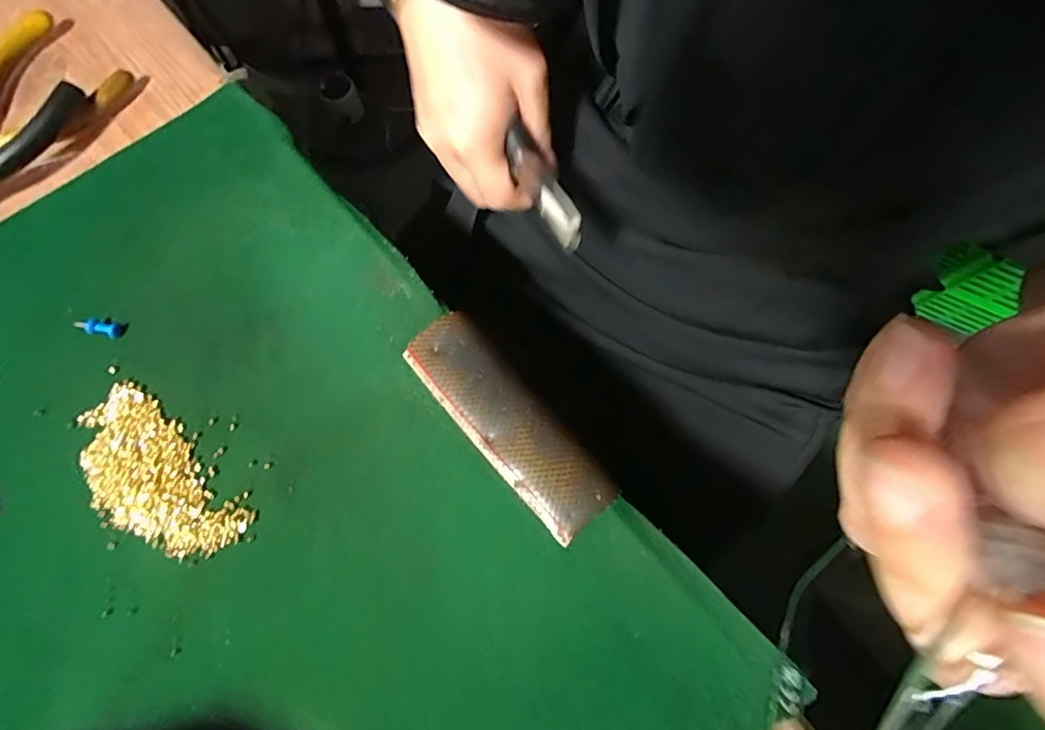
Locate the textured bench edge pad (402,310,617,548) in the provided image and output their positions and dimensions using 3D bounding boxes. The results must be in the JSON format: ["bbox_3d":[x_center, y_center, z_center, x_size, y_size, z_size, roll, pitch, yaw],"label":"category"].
[{"bbox_3d":[-0.008,0.026,0.240,0.036,0.006,0.117,-39,77,-12],"label":"textured bench edge pad"}]

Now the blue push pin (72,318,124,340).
[{"bbox_3d":[-0.208,-0.019,0.249,0.022,0.006,0.008,13,73,3],"label":"blue push pin"}]

